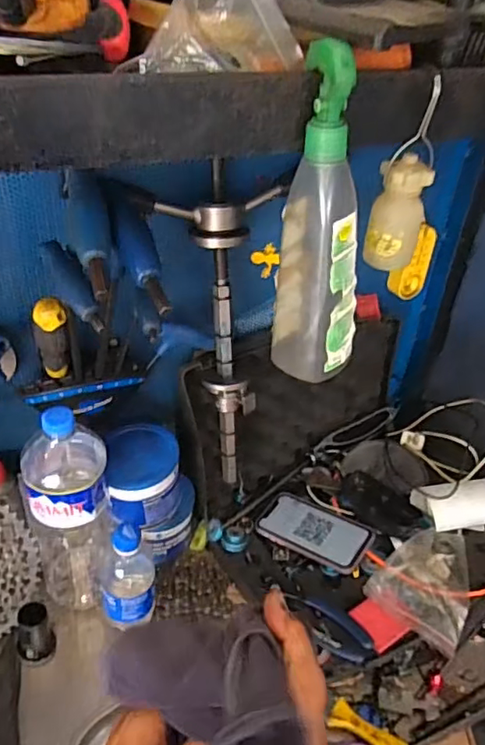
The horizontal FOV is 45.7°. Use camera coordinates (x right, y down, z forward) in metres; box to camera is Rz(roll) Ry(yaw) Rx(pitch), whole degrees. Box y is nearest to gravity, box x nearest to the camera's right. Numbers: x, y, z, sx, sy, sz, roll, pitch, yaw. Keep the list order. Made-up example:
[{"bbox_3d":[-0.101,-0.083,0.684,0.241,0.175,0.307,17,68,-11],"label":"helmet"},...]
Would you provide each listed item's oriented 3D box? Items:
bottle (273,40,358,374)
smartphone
[{"bbox_3d":[0.061,-0.101,0.412,0.063,0.230,0.050,9,37,5],"label":"bottle"},{"bbox_3d":[0.098,0.214,0.785,0.152,0.014,0.083,17,44,31],"label":"smartphone"}]

